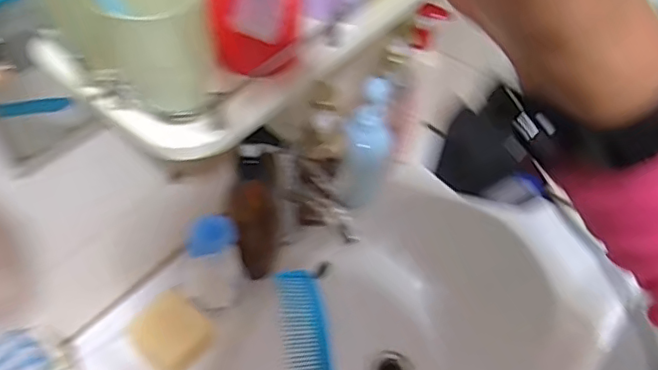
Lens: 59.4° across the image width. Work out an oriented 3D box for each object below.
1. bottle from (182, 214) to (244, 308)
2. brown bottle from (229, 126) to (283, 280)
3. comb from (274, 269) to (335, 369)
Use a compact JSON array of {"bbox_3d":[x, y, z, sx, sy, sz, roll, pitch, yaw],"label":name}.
[{"bbox_3d":[-0.133,0.087,0.652,0.071,0.123,0.059,-10,51,-13],"label":"bottle"},{"bbox_3d":[-0.091,0.019,0.686,0.058,0.232,0.071,-13,52,-16],"label":"brown bottle"},{"bbox_3d":[-0.011,0.173,0.515,0.047,0.013,0.215,-9,60,-13],"label":"comb"}]

